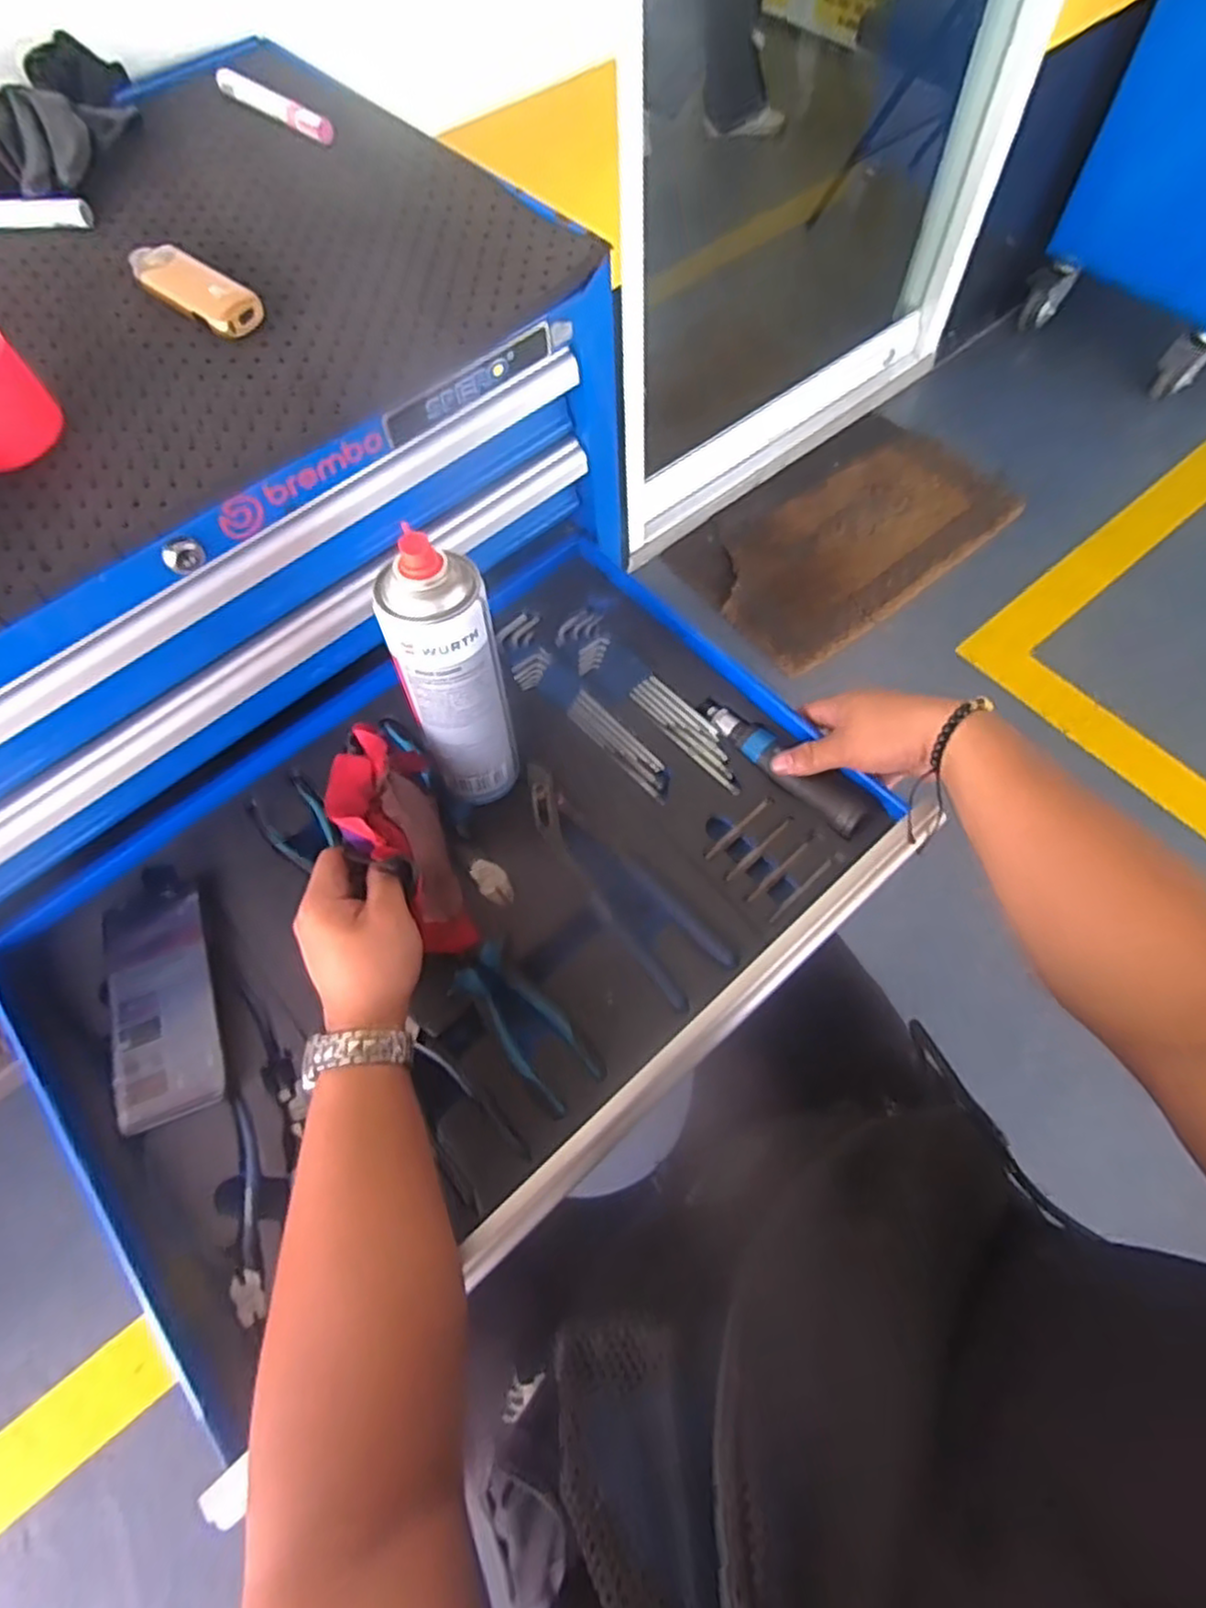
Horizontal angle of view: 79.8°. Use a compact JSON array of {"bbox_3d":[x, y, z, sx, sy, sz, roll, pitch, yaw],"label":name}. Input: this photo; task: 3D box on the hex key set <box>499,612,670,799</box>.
[{"bbox_3d":[-0.023,-0.084,0.620,0.052,0.016,0.220,-33,67,-12],"label":"hex key set"}]

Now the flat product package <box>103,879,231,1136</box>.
[{"bbox_3d":[-0.318,0.140,0.522,0.073,0.009,0.168,-20,65,-6],"label":"flat product package"}]

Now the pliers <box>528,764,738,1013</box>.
[{"bbox_3d":[0.007,0.053,0.547,0.055,0.011,0.213,-37,68,-13],"label":"pliers"}]

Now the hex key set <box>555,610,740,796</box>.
[{"bbox_3d":[0.037,-0.091,0.620,0.049,0.015,0.219,-36,68,-13],"label":"hex key set"}]

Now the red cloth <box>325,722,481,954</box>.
[{"bbox_3d":[-0.139,0.027,0.495,0.053,0.116,0.134,-17,65,-4],"label":"red cloth"}]

